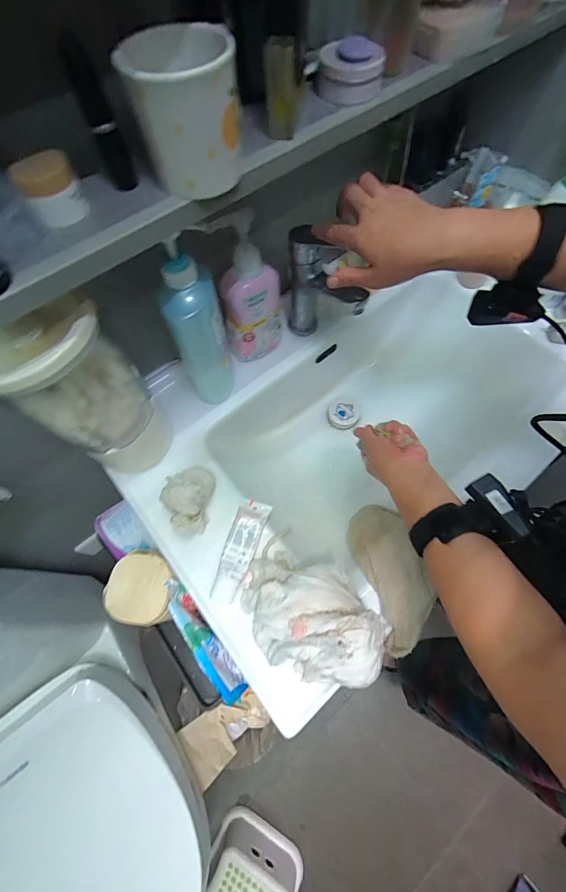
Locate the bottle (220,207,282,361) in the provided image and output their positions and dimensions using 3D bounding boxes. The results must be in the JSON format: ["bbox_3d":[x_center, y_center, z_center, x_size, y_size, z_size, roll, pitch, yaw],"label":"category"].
[{"bbox_3d":[-0.045,-0.212,0.480,0.083,0.208,0.054,-3,67,0],"label":"bottle"}]

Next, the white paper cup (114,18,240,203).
[{"bbox_3d":[-0.068,-0.236,0.241,0.072,0.082,0.066,0,67,1],"label":"white paper cup"}]

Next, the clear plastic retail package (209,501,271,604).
[{"bbox_3d":[-0.055,0.132,0.446,0.040,0.018,0.133,14,68,7],"label":"clear plastic retail package"}]

